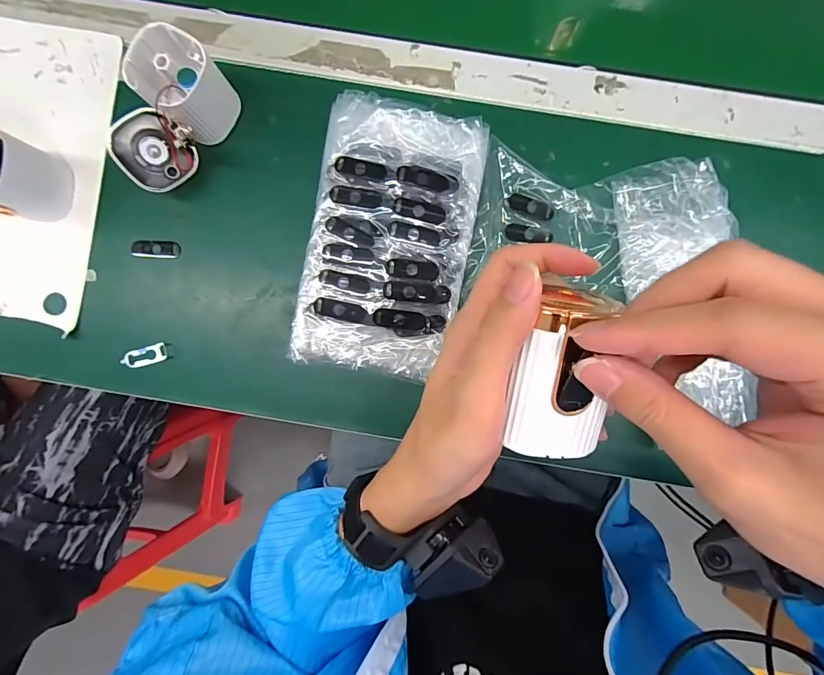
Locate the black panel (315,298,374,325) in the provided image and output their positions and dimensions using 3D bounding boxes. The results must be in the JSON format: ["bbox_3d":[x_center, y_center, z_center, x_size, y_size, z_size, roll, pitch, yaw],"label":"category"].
[{"bbox_3d":[-0.053,-0.021,0.325,0.046,0.004,0.013,13,101,9],"label":"black panel"}]

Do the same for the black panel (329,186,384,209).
[{"bbox_3d":[-0.043,-0.108,0.323,0.041,0.004,0.013,10,90,2],"label":"black panel"}]

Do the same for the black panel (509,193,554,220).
[{"bbox_3d":[0.101,-0.111,0.354,0.039,0.004,0.014,17,89,0],"label":"black panel"}]

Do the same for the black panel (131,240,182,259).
[{"bbox_3d":[-0.220,-0.076,0.360,0.040,0.006,0.015,2,89,0],"label":"black panel"}]

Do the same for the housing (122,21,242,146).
[{"bbox_3d":[-0.174,-0.194,0.327,0.062,0.063,0.057,45,89,0],"label":"housing"}]

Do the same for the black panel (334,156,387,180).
[{"bbox_3d":[-0.040,-0.131,0.322,0.040,0.004,0.013,13,90,2],"label":"black panel"}]

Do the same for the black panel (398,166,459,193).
[{"bbox_3d":[0.013,-0.123,0.324,0.047,0.004,0.016,6,90,2],"label":"black panel"}]

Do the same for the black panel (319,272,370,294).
[{"bbox_3d":[-0.052,-0.043,0.325,0.040,0.005,0.012,16,90,2],"label":"black panel"}]

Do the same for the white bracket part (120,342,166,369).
[{"bbox_3d":[-0.227,0.016,0.357,0.035,0.005,0.015,-19,89,-14],"label":"white bracket part"}]

